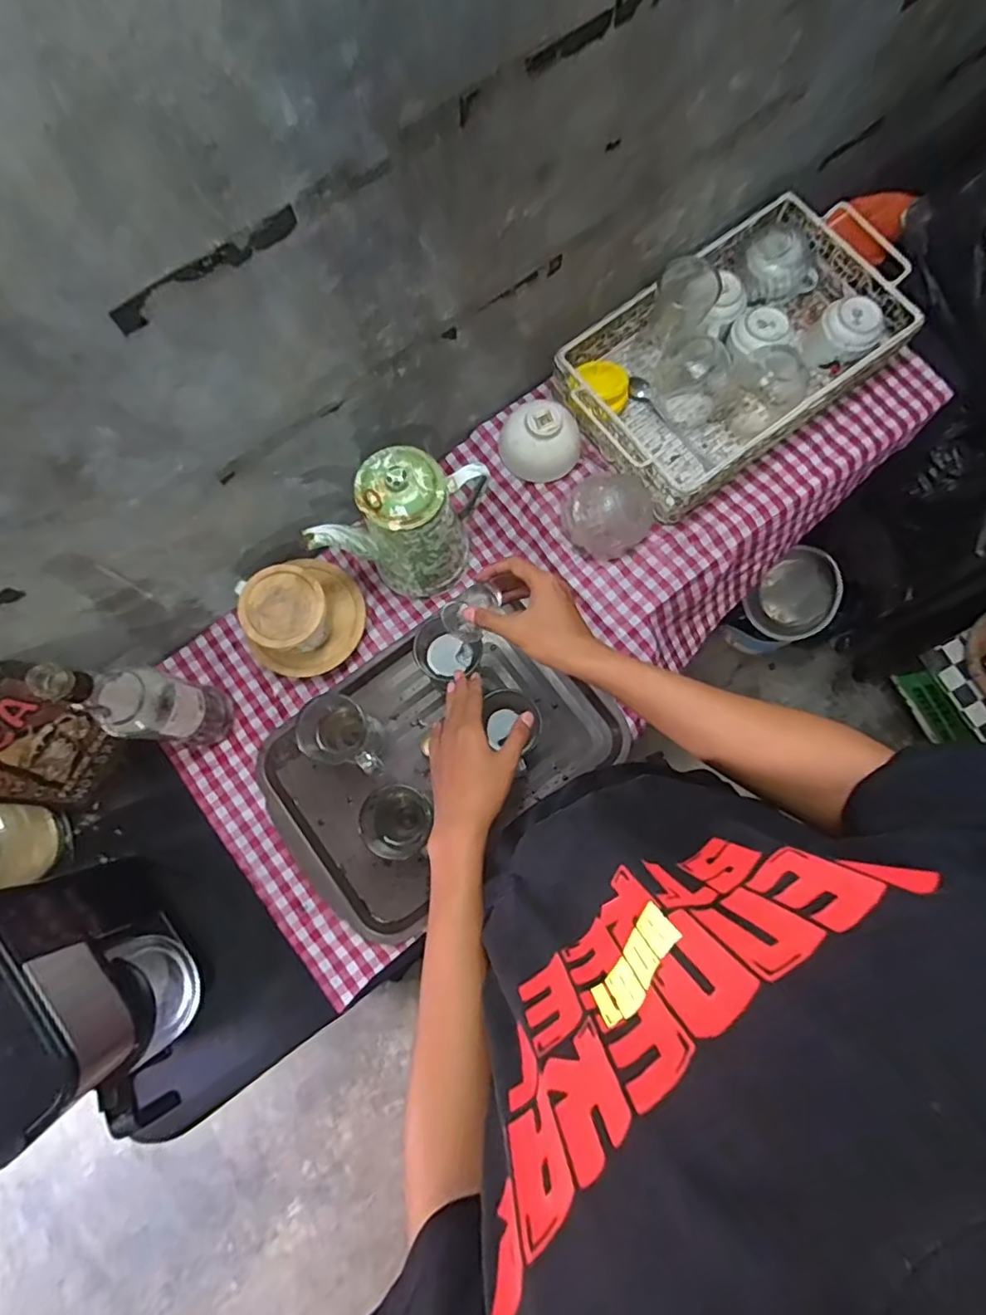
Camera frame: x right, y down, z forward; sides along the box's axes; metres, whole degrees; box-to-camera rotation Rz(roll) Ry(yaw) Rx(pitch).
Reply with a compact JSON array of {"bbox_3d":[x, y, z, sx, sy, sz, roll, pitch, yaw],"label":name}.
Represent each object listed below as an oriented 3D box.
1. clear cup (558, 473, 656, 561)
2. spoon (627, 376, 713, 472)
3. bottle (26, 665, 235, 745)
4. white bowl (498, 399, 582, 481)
[{"bbox_3d":[0.146,-0.189,0.750,0.110,0.067,0.095,28,80,6],"label":"clear cup"},{"bbox_3d":[0.240,-0.318,0.801,0.026,0.019,0.166,-37,80,-7],"label":"spoon"},{"bbox_3d":[-0.366,0.052,0.634,0.059,0.285,0.070,12,78,3],"label":"bottle"},{"bbox_3d":[0.064,-0.290,0.778,0.102,0.054,0.091,29,80,6],"label":"white bowl"}]

